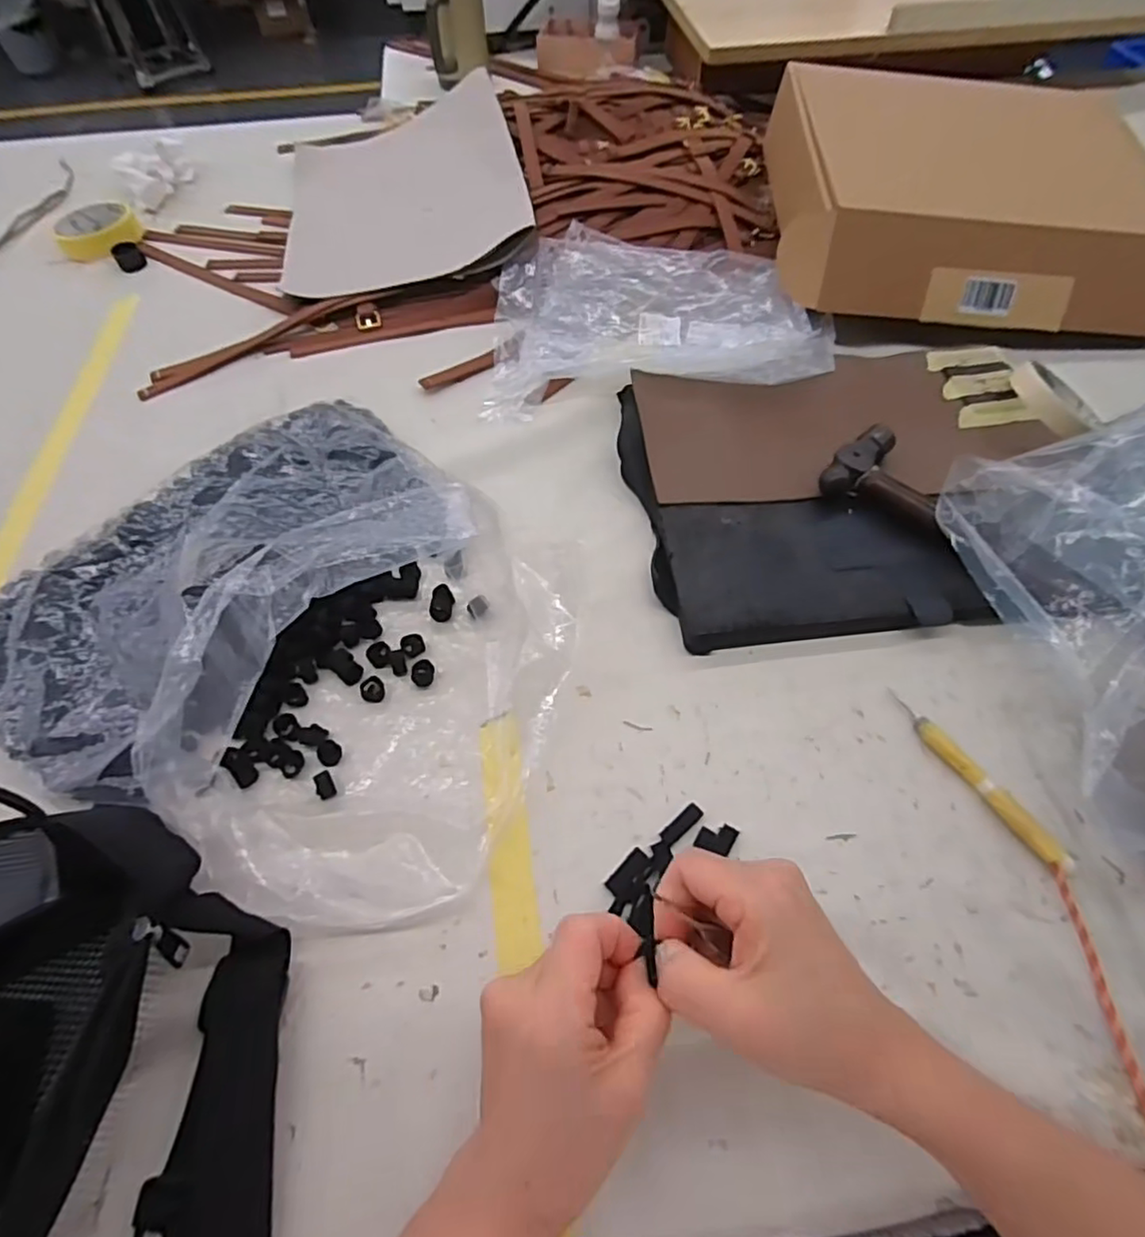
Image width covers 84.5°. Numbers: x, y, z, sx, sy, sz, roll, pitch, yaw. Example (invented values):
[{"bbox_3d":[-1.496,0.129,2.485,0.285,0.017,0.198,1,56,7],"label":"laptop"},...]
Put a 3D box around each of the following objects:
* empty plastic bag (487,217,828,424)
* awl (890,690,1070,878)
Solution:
[{"bbox_3d":[0.082,-0.288,0.595,0.311,0.046,0.229,1,58,2],"label":"empty plastic bag"},{"bbox_3d":[0.241,0.094,0.379,0.010,0.011,0.126,-27,61,-15],"label":"awl"}]

